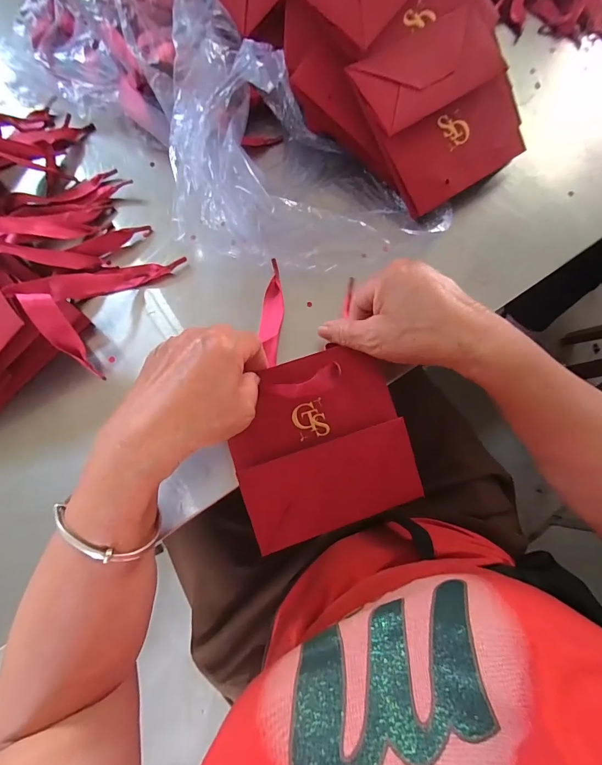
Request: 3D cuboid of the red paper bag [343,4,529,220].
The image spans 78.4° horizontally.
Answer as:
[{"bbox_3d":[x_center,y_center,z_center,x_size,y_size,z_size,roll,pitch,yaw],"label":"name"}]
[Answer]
[{"bbox_3d":[0.137,-0.255,0.344,0.145,0.013,0.139,-33,103,-9],"label":"red paper bag"}]

